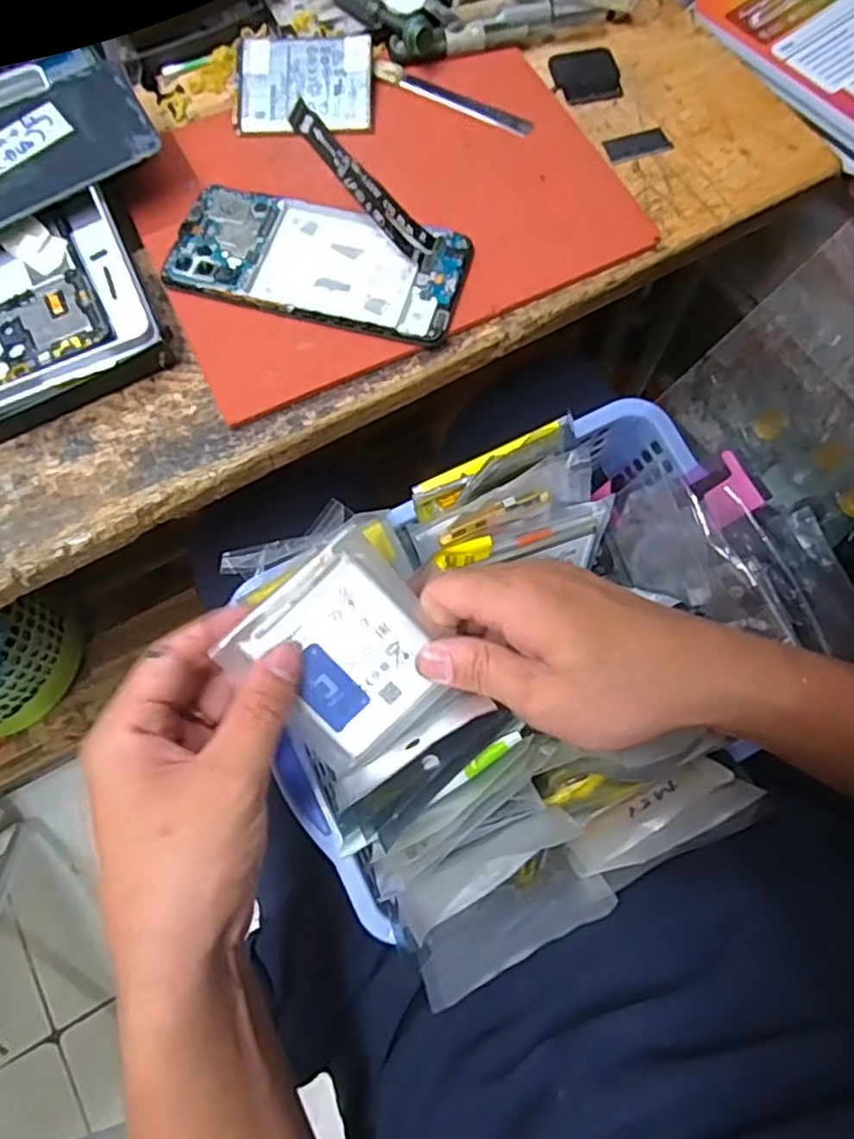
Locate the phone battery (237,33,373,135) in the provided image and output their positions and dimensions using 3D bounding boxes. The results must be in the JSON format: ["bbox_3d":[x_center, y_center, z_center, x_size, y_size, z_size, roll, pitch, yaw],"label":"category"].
[{"bbox_3d":[-0.071,-0.283,0.401,0.077,0.009,0.059,1,76,-2],"label":"phone battery"}]

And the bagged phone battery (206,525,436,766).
[{"bbox_3d":[-0.036,0.036,0.313,0.083,0.008,0.083,45,87,-12],"label":"bagged phone battery"}]

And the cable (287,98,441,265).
[{"bbox_3d":[-0.029,-0.184,0.334,0.009,0.091,0.020,4,70,45],"label":"cable"}]

